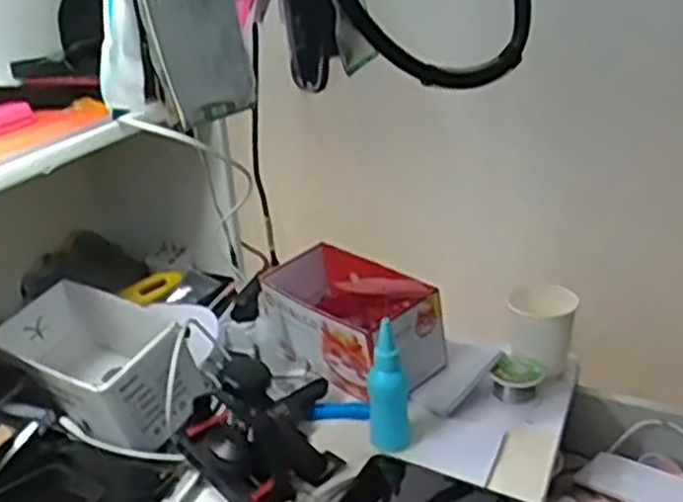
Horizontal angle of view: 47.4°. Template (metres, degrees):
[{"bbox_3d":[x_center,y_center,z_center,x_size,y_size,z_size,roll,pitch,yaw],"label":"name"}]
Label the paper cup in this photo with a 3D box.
[{"bbox_3d":[0.200,0.083,0.784,0.062,0.087,0.068,-2,24,1],"label":"paper cup"}]

